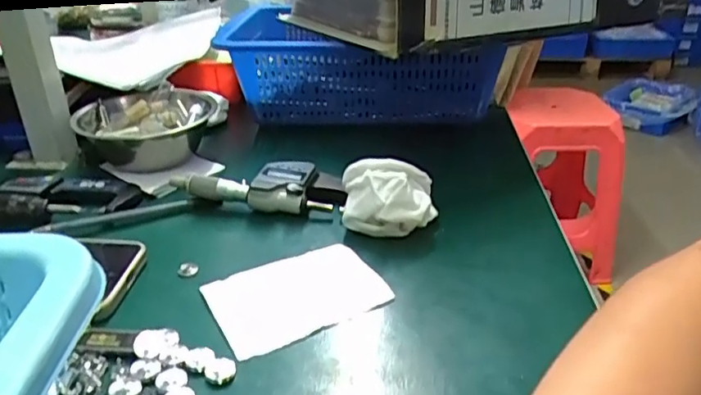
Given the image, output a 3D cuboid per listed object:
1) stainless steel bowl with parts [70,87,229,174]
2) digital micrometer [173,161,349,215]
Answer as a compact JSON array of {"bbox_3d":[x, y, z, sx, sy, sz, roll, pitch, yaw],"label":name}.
[{"bbox_3d":[-0.188,-0.070,0.557,0.135,0.052,0.135,-7,29,-10],"label":"stainless steel bowl with parts"},{"bbox_3d":[-0.071,-0.008,0.466,0.134,0.033,0.047,3,29,8],"label":"digital micrometer"}]

